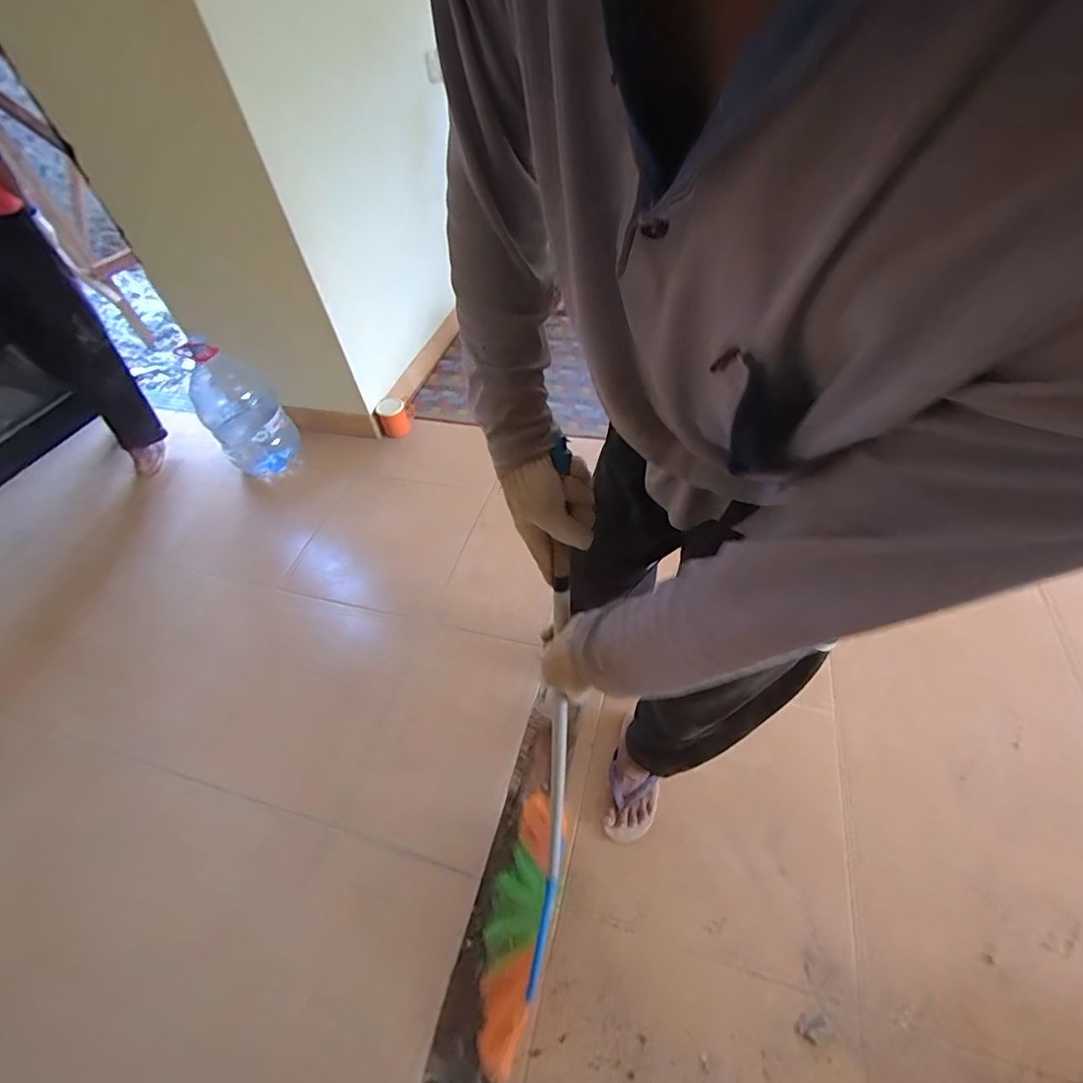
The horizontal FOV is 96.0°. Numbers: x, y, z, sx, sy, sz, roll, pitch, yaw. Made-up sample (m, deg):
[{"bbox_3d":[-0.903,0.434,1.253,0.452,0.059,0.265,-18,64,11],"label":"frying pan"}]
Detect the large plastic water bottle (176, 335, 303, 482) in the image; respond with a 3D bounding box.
[{"bbox_3d":[-1.001,-0.439,1.624,0.232,0.451,0.228,-34,56,-21],"label":"large plastic water bottle"}]

